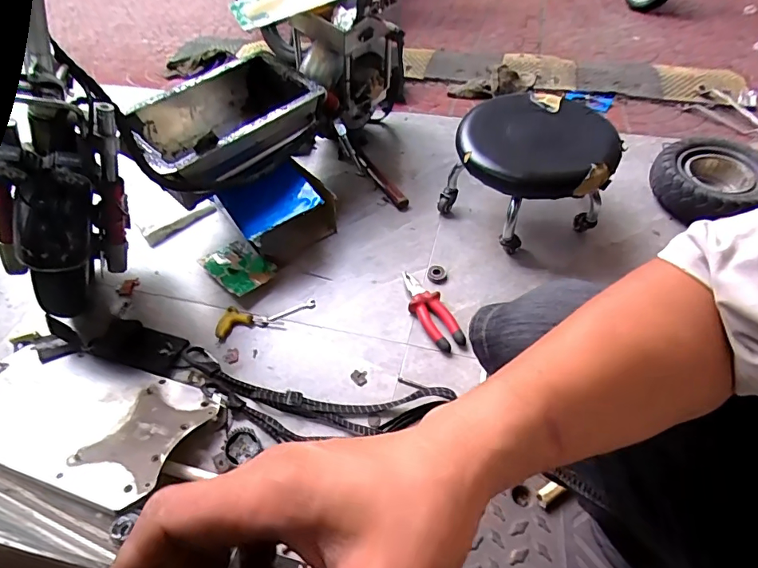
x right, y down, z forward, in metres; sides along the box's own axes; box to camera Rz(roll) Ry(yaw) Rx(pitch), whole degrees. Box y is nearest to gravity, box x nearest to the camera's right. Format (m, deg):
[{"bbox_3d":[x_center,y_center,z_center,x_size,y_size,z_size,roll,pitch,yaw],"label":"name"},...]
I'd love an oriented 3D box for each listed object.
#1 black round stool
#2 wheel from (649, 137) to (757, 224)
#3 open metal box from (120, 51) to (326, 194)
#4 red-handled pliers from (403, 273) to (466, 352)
[{"bbox_3d":[0.331,-0.240,1.003,0.315,0.212,0.314,-2,51,2],"label":"black round stool"},{"bbox_3d":[0.749,-0.237,1.045,0.251,0.090,0.209,-6,51,-2],"label":"wheel"},{"bbox_3d":[-0.333,-0.331,0.978,0.265,0.123,0.403,30,58,24],"label":"open metal box"},{"bbox_3d":[0.098,0.047,0.889,0.063,0.029,0.191,-18,52,-11],"label":"red-handled pliers"}]

